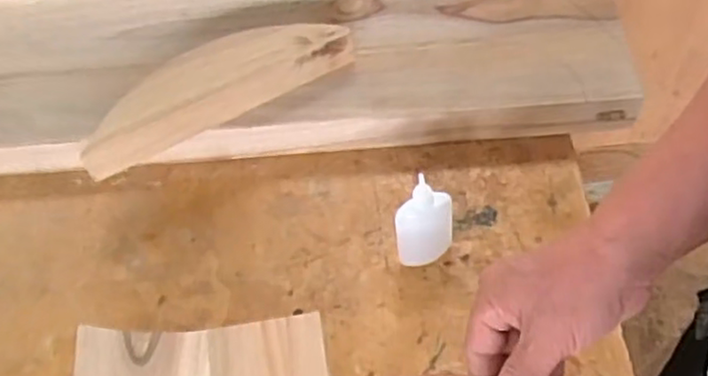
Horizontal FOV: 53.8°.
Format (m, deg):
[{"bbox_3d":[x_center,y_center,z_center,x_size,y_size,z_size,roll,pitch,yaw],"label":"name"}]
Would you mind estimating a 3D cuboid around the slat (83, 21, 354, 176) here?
[{"bbox_3d":[-0.127,-0.096,0.645,0.265,0.041,0.069,-29,59,-14],"label":"slat"}]

